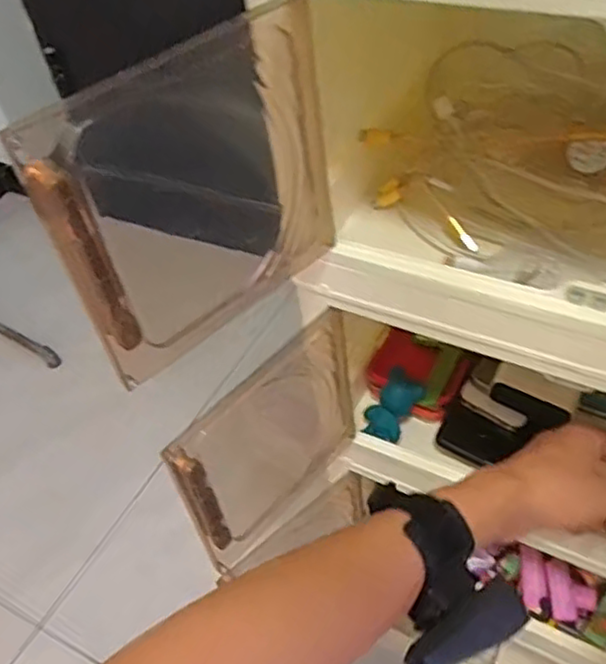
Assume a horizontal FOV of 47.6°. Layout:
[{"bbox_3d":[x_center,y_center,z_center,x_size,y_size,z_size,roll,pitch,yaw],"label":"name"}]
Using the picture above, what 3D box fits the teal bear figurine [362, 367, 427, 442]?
[{"bbox_3d":[0.078,0.064,0.588,0.035,0.063,0.029,26,19,6],"label":"teal bear figurine"}]

